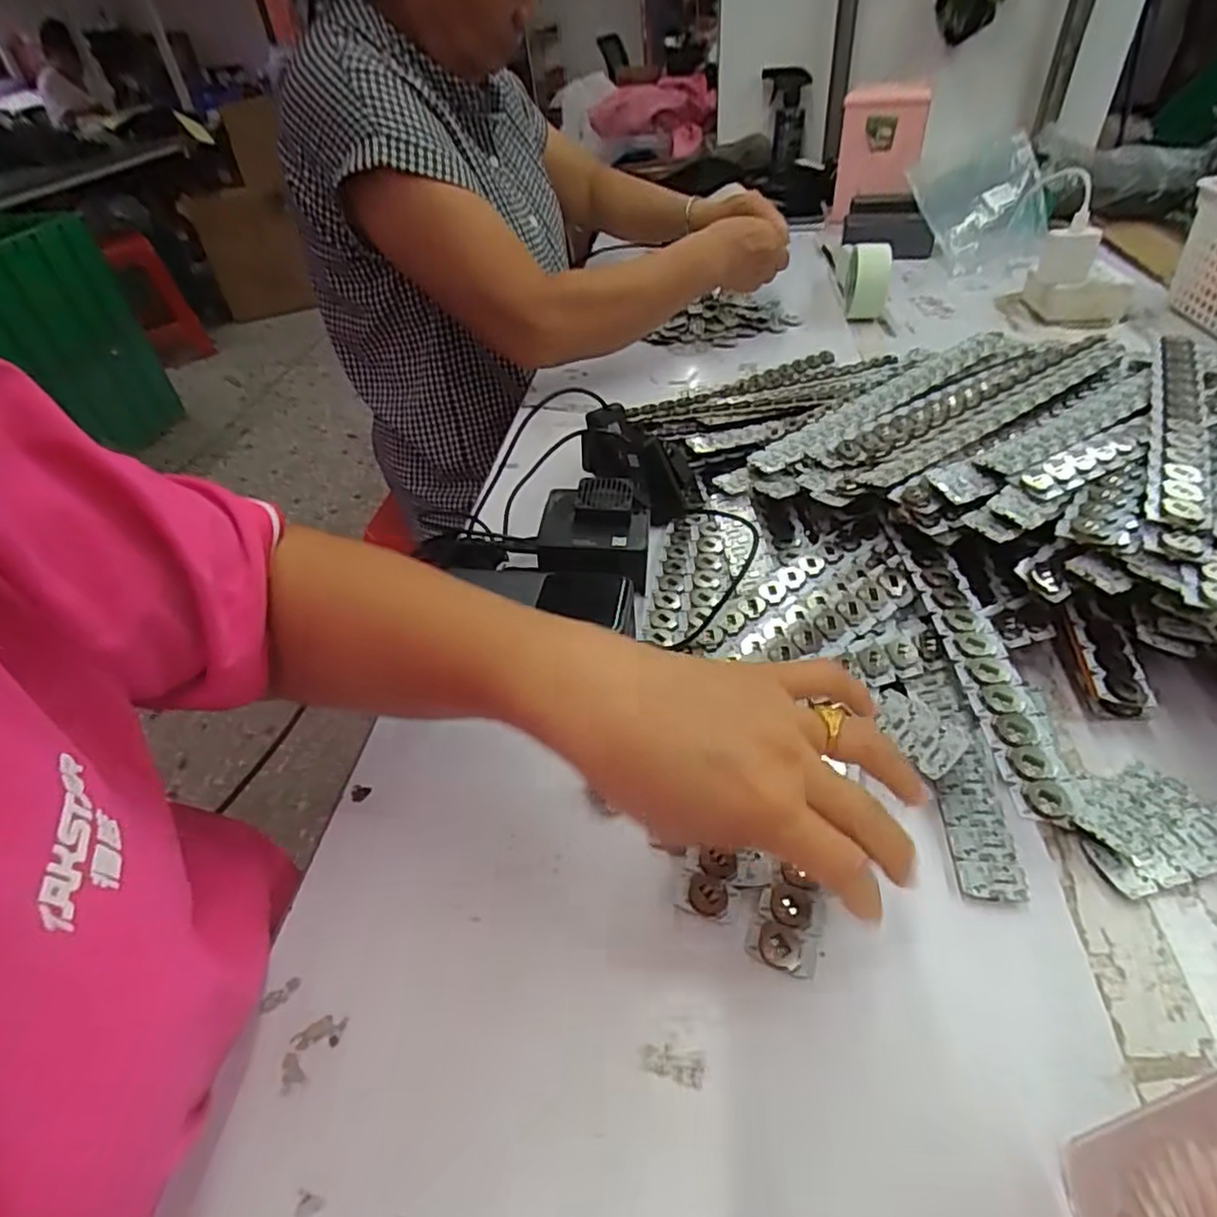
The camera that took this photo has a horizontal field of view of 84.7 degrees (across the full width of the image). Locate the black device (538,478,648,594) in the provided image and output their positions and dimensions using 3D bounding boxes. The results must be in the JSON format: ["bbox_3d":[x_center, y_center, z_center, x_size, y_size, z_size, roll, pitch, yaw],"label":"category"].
[{"bbox_3d":[-0.010,-0.053,0.479,0.078,0.047,0.074,0,43,6],"label":"black device"}]

